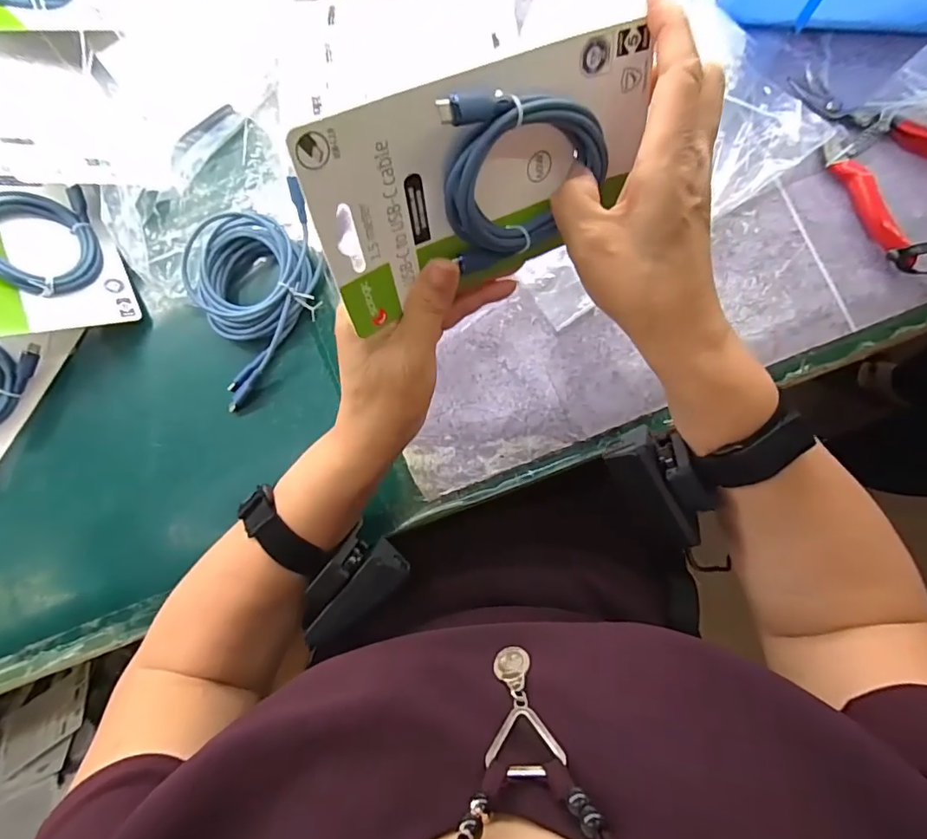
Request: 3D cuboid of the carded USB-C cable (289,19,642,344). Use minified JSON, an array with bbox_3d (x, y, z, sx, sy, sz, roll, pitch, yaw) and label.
[{"bbox_3d":[0.015,-0.110,0.244,0.170,0.098,0.016,-25,50,-13],"label":"carded USB-C cable"}]

